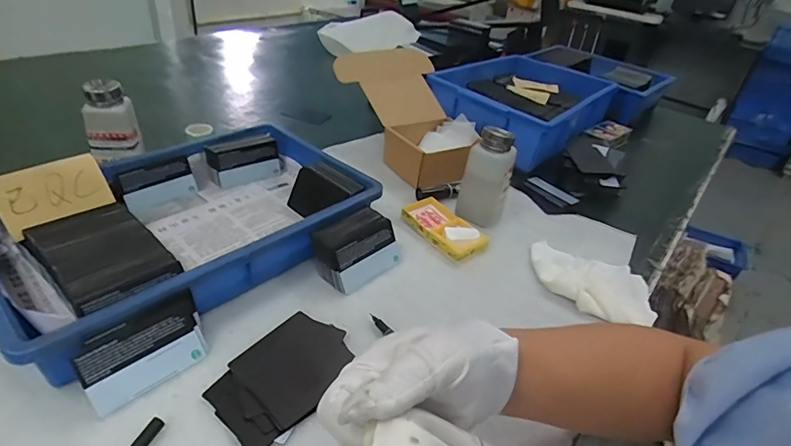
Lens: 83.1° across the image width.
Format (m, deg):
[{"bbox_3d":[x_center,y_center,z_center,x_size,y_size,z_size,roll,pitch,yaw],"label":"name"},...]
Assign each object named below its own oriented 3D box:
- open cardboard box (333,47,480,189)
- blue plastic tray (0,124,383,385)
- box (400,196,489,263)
[{"bbox_3d":[0.037,-0.172,0.716,0.165,0.132,0.227,-25,46,-39],"label":"open cardboard box"},{"bbox_3d":[-0.223,-0.007,0.486,0.234,0.089,0.356,32,41,31],"label":"blue plastic tray"},{"bbox_3d":[0.060,0.003,0.572,0.059,0.024,0.119,-22,44,-37],"label":"box"}]

